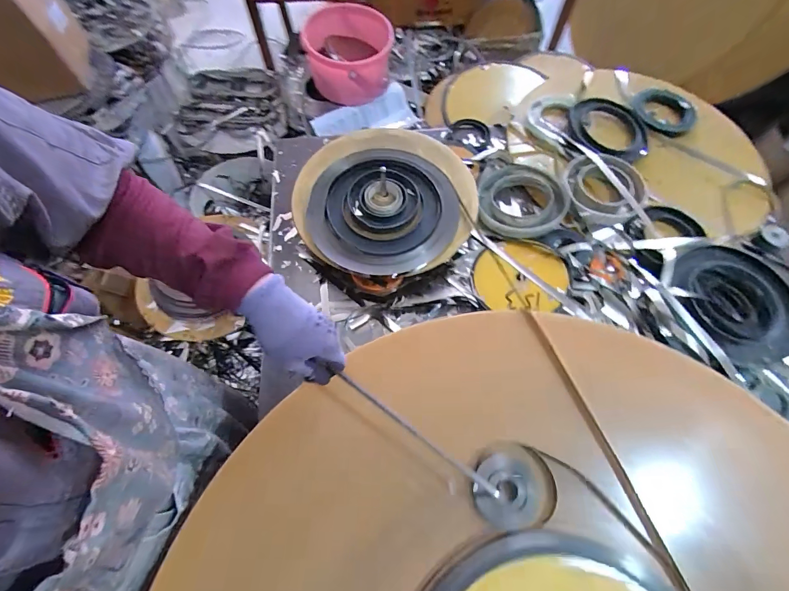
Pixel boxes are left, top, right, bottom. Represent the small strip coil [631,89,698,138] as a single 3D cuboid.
[{"bbox_3d":[0.541,-0.362,0.740,0.104,0.034,0.099,0,64,0],"label":"small strip coil"}]

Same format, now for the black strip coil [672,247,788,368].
[{"bbox_3d":[0.506,0.007,0.545,0.144,0.031,0.176,-27,67,-13],"label":"black strip coil"}]

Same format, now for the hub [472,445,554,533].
[{"bbox_3d":[0.131,0.210,0.407,0.087,0.012,0.081,0,64,0],"label":"hub"}]

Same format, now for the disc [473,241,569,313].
[{"bbox_3d":[0.193,-0.028,0.573,0.132,0.013,0.123,-3,68,7],"label":"disc"}]

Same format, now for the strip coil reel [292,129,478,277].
[{"bbox_3d":[-0.015,-0.155,0.578,0.272,0.035,0.269,-16,65,-8],"label":"strip coil reel"}]

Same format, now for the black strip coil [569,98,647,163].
[{"bbox_3d":[0.411,-0.313,0.702,0.156,0.029,0.144,-8,64,-4],"label":"black strip coil"}]

